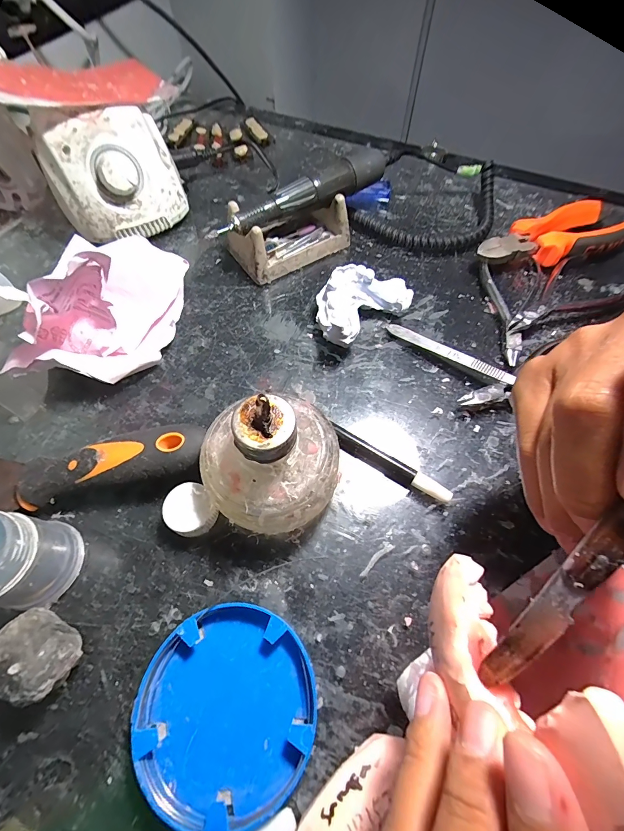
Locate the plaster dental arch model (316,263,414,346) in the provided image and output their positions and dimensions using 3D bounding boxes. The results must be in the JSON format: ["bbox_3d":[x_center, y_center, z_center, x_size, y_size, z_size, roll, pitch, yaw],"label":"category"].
[{"bbox_3d":[0.034,-0.085,0.270,0.078,0.034,0.051,-33,67,-17],"label":"plaster dental arch model"}]

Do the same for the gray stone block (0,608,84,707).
[{"bbox_3d":[-0.126,0.111,0.163,0.031,0.033,0.028,24,64,12],"label":"gray stone block"}]

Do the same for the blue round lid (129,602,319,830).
[{"bbox_3d":[-0.039,0.134,0.162,0.078,0.017,0.077,0,62,-1],"label":"blue round lid"}]

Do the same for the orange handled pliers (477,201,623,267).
[{"bbox_3d":[0.223,-0.160,0.317,0.160,0.027,0.051,-19,64,-11],"label":"orange handled pliers"}]

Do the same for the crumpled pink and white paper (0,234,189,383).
[{"bbox_3d":[-0.149,-0.090,0.248,0.091,0.078,0.123,3,62,0],"label":"crumpled pink and white paper"}]

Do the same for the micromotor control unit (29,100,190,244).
[{"bbox_3d":[-0.176,-0.213,0.312,0.103,0.084,0.082,-24,65,-13],"label":"micromotor control unit"}]

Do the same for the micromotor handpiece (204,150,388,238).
[{"bbox_3d":[-0.003,-0.183,0.286,0.170,0.024,0.020,-31,65,-16],"label":"micromotor handpiece"}]

